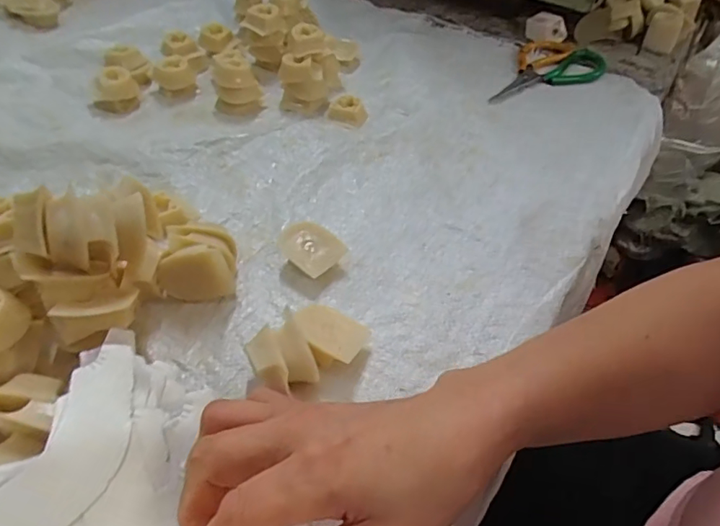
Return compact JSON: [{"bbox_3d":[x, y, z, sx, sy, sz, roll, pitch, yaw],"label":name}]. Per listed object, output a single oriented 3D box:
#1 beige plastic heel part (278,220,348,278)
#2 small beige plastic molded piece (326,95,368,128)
[{"bbox_3d":[-0.037,-0.010,0.375,0.042,0.023,0.036,28,51,21],"label":"beige plastic heel part"},{"bbox_3d":[-0.012,-0.156,0.514,0.039,0.016,0.033,19,49,14],"label":"small beige plastic molded piece"}]

